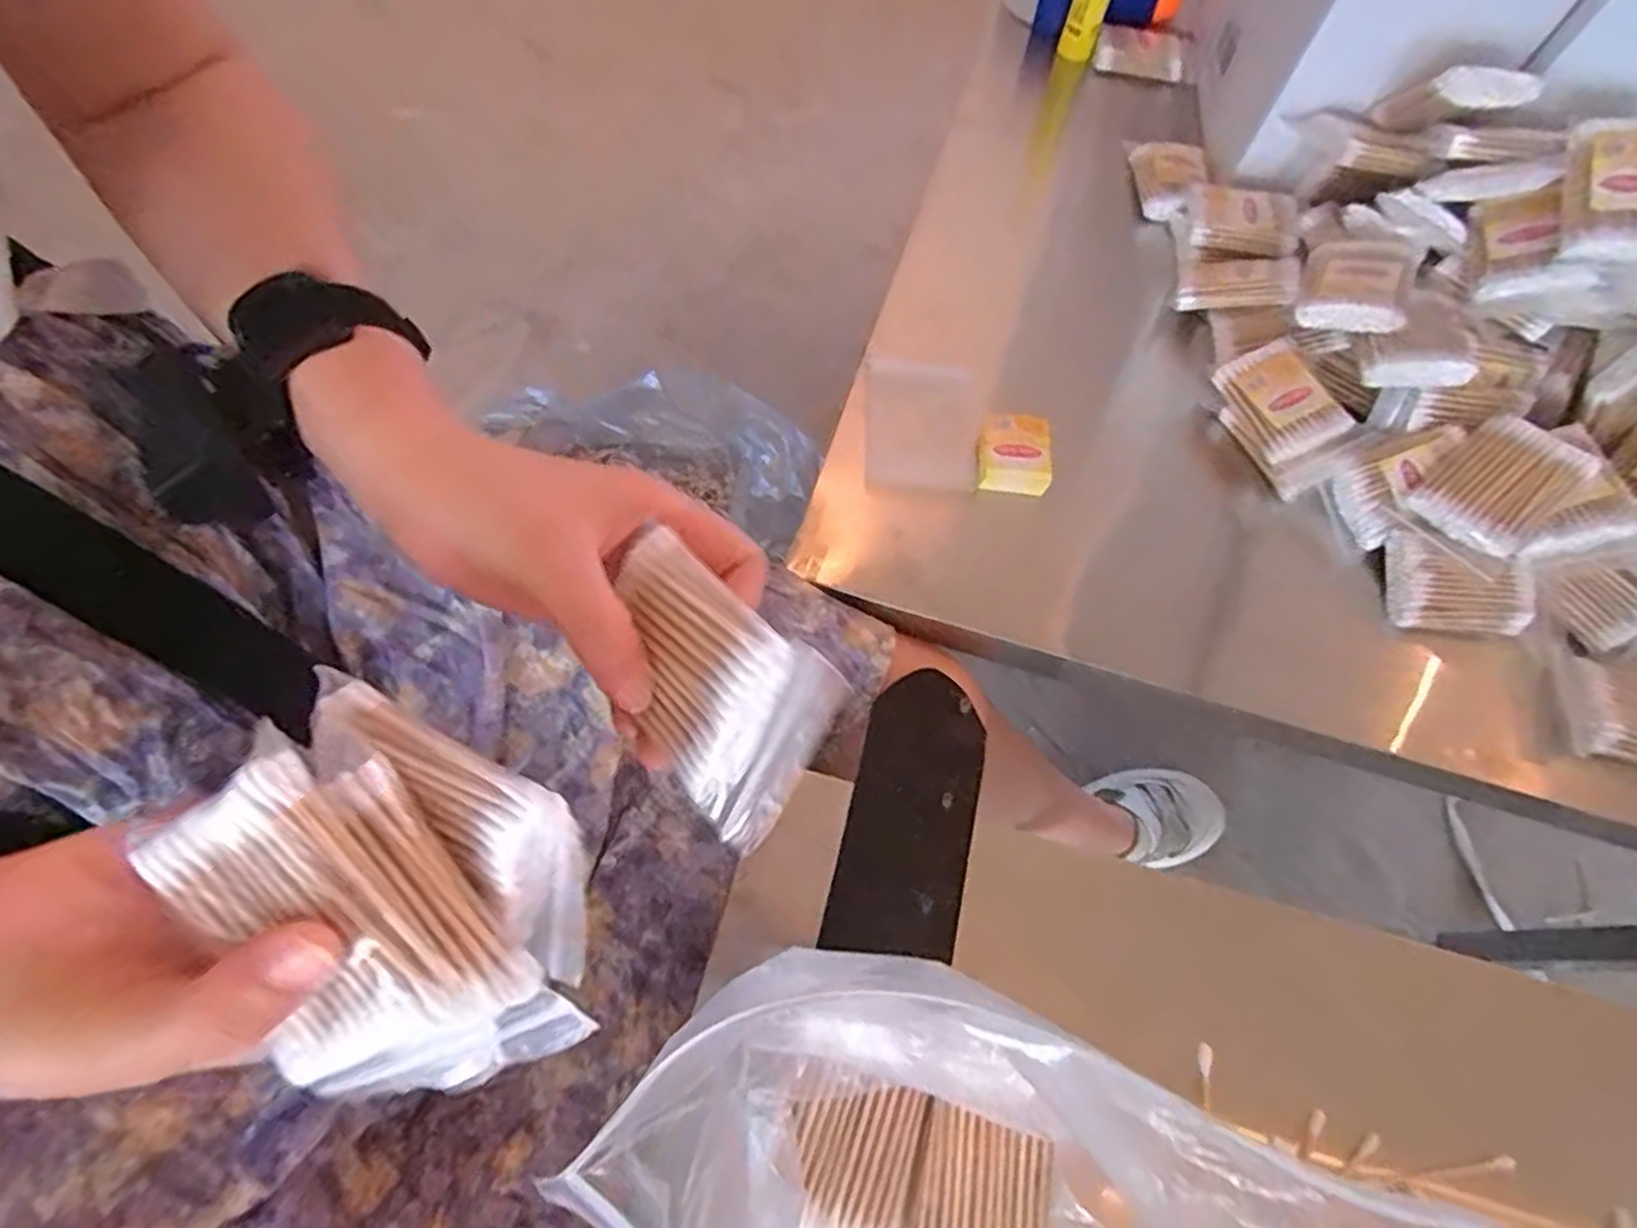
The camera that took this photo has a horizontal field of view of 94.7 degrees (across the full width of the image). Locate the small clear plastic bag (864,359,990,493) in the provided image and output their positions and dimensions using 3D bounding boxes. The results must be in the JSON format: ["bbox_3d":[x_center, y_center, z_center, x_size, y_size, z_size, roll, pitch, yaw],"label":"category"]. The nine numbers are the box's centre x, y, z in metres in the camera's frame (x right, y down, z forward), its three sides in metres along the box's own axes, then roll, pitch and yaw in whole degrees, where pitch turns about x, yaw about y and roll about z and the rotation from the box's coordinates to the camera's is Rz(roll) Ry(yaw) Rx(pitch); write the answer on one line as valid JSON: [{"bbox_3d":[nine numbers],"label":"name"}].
[{"bbox_3d":[0.067,-0.120,0.477,0.073,0.011,0.092,4,65,-1],"label":"small clear plastic bag"}]

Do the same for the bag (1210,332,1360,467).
[{"bbox_3d":[0.285,-0.132,0.466,0.047,0.023,0.073,-21,68,-12],"label":"bag"}]

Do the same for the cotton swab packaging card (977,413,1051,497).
[{"bbox_3d":[0.117,-0.096,0.455,0.040,0.020,0.048,4,65,-1],"label":"cotton swab packaging card"}]

